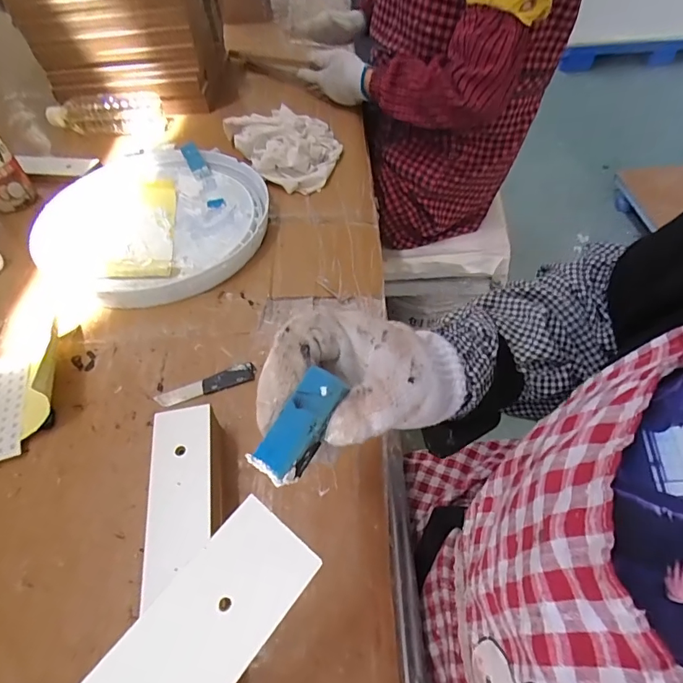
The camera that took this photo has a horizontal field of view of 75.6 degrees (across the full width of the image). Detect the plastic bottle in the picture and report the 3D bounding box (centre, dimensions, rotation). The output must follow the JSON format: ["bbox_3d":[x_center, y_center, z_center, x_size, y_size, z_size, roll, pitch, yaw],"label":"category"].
[{"bbox_3d":[-0.428,-0.406,0.797,0.206,0.056,0.059,-6,54,0],"label":"plastic bottle"}]

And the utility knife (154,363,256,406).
[{"bbox_3d":[-0.142,0.047,0.466,0.103,0.004,0.024,-18,55,-10],"label":"utility knife"}]

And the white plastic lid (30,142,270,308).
[{"bbox_3d":[-0.259,-0.177,0.617,0.317,0.035,0.296,-1,54,2],"label":"white plastic lid"}]

